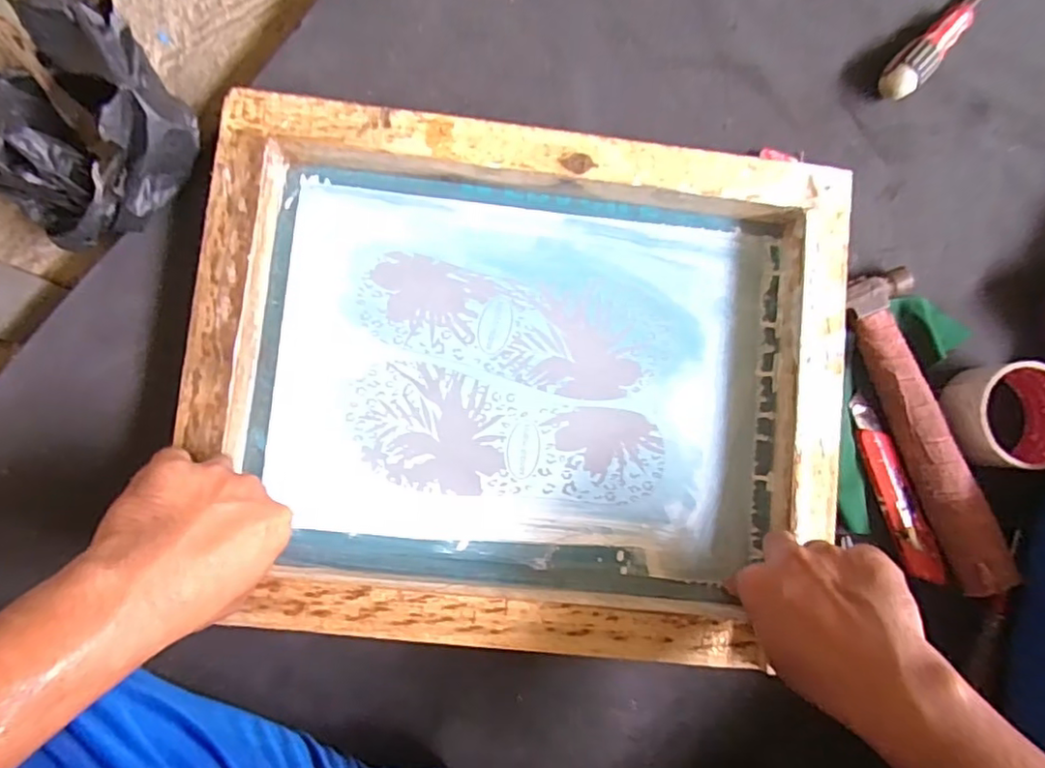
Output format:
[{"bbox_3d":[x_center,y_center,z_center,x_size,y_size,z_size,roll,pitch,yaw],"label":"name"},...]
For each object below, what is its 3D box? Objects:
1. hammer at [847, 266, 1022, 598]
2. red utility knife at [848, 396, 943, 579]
[{"bbox_3d":[0.323,0.039,0.485,0.069,0.060,0.266,-14,88,-4],"label":"hammer"},{"bbox_3d":[0.298,0.085,0.483,0.028,0.018,0.154,-20,89,-5],"label":"red utility knife"}]

